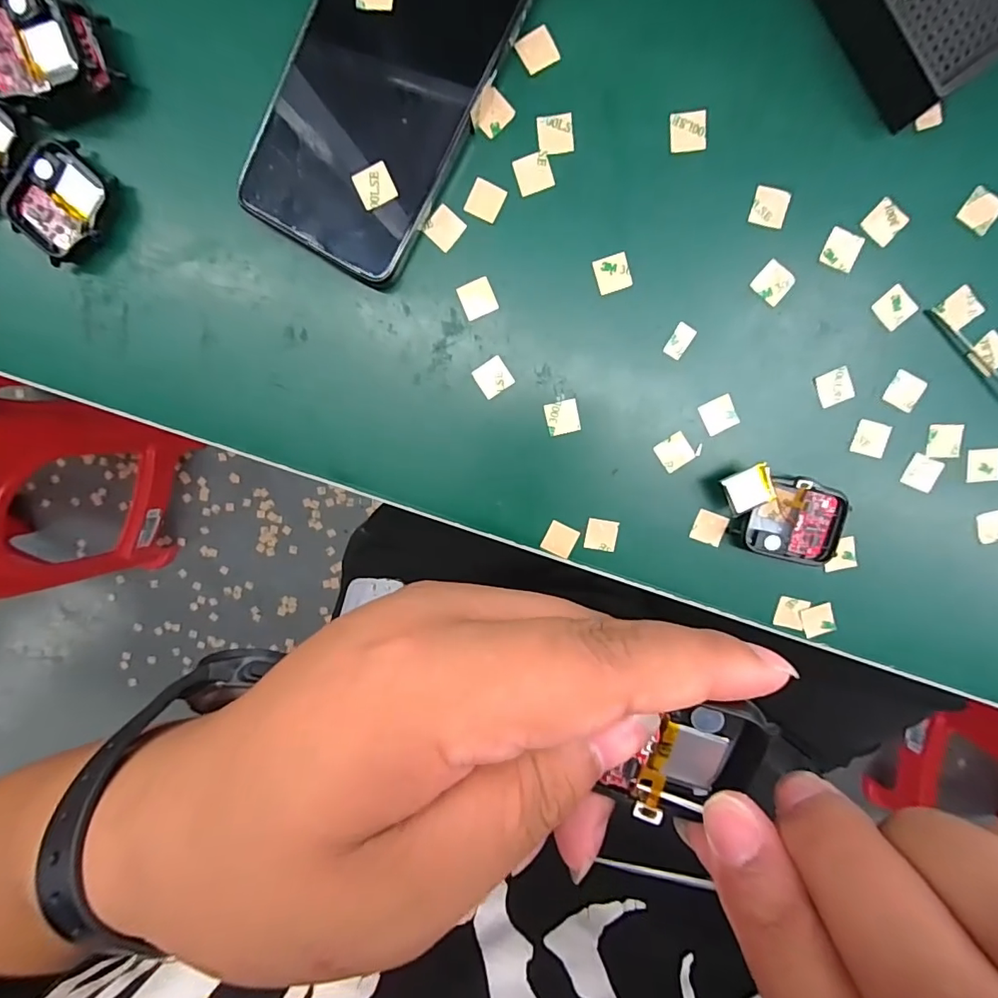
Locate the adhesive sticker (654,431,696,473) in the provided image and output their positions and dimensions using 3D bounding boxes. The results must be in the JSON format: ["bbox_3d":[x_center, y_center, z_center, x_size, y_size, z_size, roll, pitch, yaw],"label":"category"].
[{"bbox_3d":[0.085,-0.022,0.240,0.016,0.004,0.015,-34,95,8],"label":"adhesive sticker"}]

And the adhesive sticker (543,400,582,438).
[{"bbox_3d":[0.031,-0.039,0.239,0.016,0.004,0.016,-14,96,3],"label":"adhesive sticker"}]

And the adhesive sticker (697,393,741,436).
[{"bbox_3d":[0.105,-0.040,0.236,0.016,0.004,0.016,-26,95,6],"label":"adhesive sticker"}]

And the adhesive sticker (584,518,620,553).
[{"bbox_3d":[0.051,0.018,0.248,0.015,0.004,0.015,9,99,-1],"label":"adhesive sticker"}]

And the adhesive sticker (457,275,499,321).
[{"bbox_3d":[-0.010,-0.094,0.233,0.016,0.004,0.016,-21,96,5],"label":"adhesive sticker"}]

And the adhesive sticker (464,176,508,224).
[{"bbox_3d":[-0.006,-0.135,0.225,0.015,0.004,0.015,25,98,-3],"label":"adhesive sticker"}]

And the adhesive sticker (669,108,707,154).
[{"bbox_3d":[0.083,-0.161,0.217,0.016,0.004,0.015,-7,99,3],"label":"adhesive sticker"}]

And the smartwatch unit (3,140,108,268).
[{"bbox_3d":[-0.198,-0.133,0.227,0.040,0.011,0.047,41,98,-5],"label":"smartwatch unit"}]

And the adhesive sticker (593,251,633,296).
[{"bbox_3d":[0.053,-0.104,0.228,0.016,0.004,0.016,-16,95,1],"label":"adhesive sticker"}]

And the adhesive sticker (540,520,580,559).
[{"bbox_3d":[0.031,0.020,0.249,0.016,0.004,0.015,24,97,-3],"label":"adhesive sticker"}]

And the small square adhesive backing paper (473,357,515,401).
[{"bbox_3d":[-0.003,-0.058,0.238,0.016,0.004,0.016,-34,96,4],"label":"small square adhesive backing paper"}]

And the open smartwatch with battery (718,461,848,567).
[{"bbox_3d":[0.131,0.007,0.235,0.061,0.017,0.038,18,99,-1],"label":"open smartwatch with battery"}]

